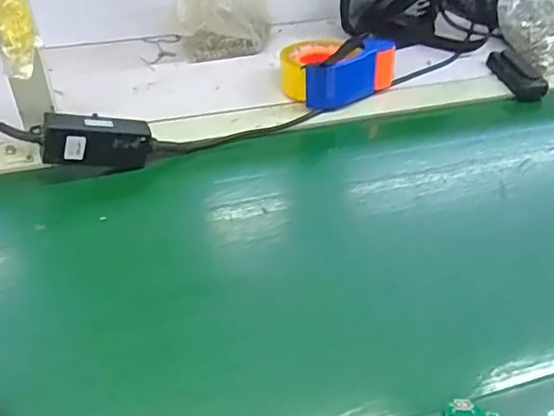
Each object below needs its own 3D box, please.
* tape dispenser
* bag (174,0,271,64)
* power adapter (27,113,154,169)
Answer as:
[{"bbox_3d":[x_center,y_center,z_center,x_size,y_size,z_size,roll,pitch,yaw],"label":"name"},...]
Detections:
[{"bbox_3d":[0.077,-0.199,0.796,0.151,0.063,0.102,-14,46,-18],"label":"tape dispenser"},{"bbox_3d":[-0.074,-0.297,0.830,0.141,0.162,0.077,-4,44,-8],"label":"bag"},{"bbox_3d":[-0.201,-0.075,0.642,0.126,0.052,0.035,1,45,-29],"label":"power adapter"}]

